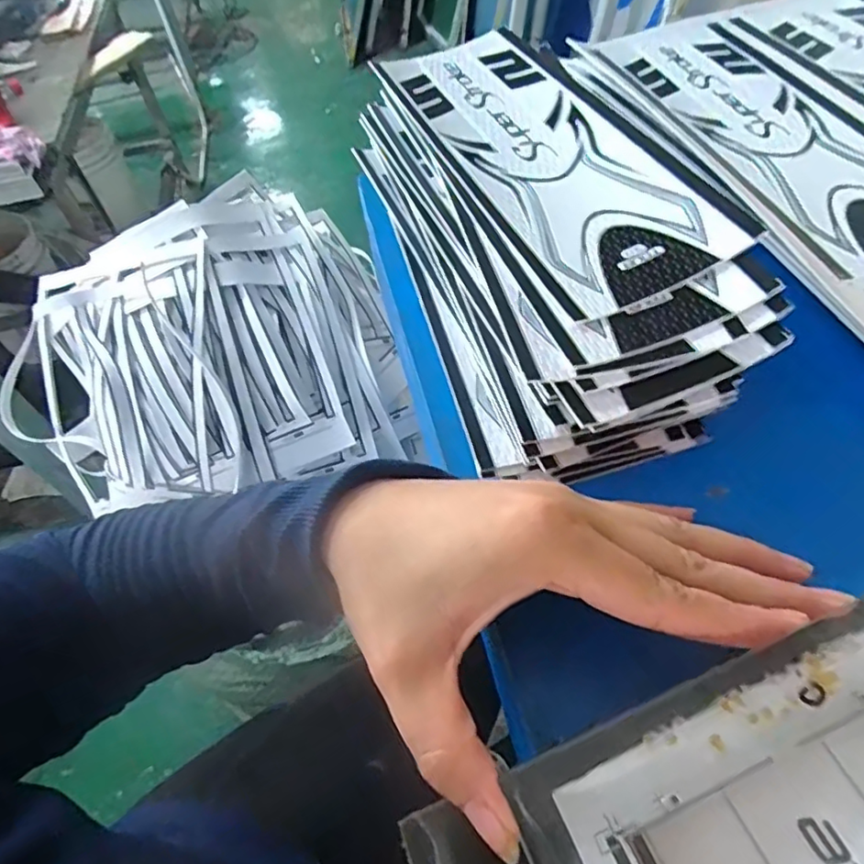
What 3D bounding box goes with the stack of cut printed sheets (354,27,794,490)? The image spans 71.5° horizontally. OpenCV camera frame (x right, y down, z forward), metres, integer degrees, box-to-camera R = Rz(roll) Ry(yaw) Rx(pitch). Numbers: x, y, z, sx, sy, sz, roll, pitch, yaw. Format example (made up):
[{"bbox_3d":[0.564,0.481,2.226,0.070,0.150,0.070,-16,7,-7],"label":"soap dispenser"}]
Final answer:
[{"bbox_3d":[0.047,-0.125,0.331,0.134,0.056,0.308,-16,55,-6],"label":"stack of cut printed sheets"}]

